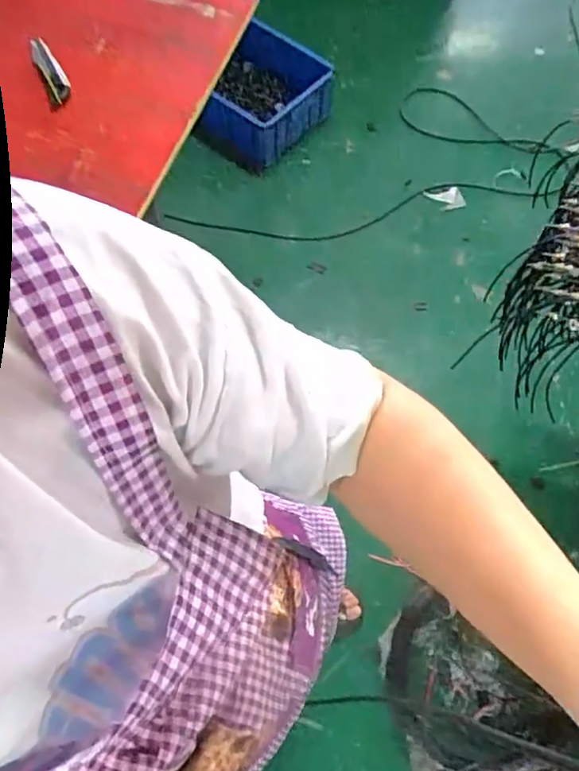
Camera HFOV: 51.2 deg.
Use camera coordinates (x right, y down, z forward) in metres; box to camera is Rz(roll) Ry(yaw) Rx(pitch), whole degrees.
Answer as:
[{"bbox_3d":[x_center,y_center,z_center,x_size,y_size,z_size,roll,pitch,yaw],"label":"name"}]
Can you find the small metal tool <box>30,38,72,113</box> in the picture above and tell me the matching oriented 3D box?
[{"bbox_3d":[-0.397,-0.522,1.012,0.040,0.031,0.137,-20,66,-13],"label":"small metal tool"}]

